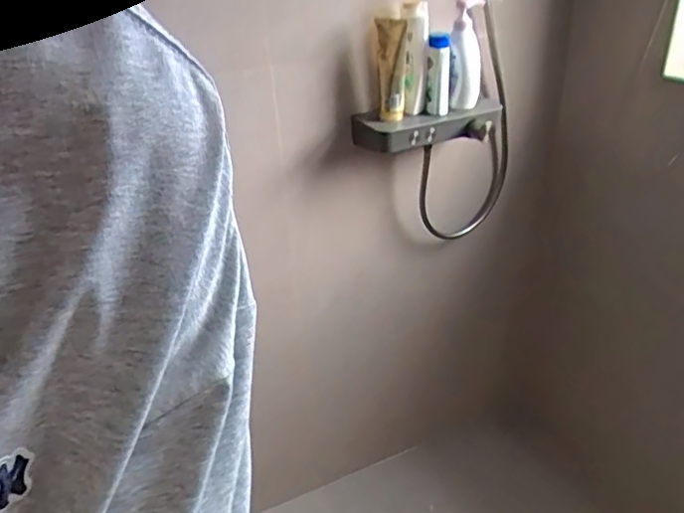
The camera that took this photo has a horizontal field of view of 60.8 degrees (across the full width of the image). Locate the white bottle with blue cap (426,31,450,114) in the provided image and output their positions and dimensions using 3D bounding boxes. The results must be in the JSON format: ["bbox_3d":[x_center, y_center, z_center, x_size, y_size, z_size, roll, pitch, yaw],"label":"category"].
[{"bbox_3d":[0.196,-0.370,1.189,0.053,0.149,0.054,-1,32,8],"label":"white bottle with blue cap"}]

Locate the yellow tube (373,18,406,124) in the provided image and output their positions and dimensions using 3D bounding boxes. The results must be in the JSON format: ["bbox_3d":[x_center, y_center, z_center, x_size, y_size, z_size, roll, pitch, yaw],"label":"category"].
[{"bbox_3d":[0.094,-0.365,1.156,0.059,0.190,0.064,0,32,1],"label":"yellow tube"}]

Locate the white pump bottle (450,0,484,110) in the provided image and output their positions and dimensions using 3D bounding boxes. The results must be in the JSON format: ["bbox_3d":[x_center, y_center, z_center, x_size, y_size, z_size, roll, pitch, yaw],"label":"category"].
[{"bbox_3d":[0.257,-0.413,1.189,0.065,0.199,0.071,1,33,12],"label":"white pump bottle"}]

